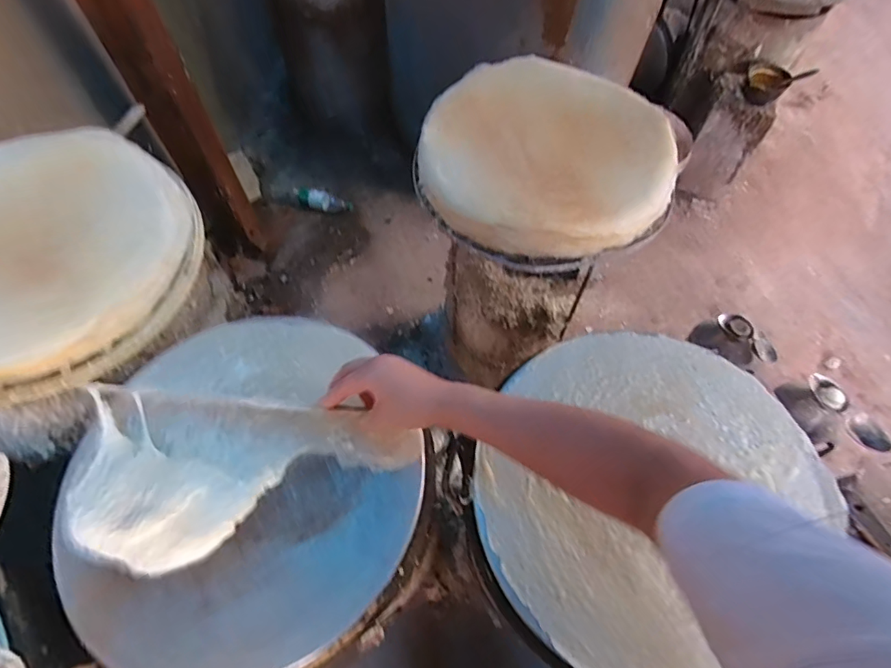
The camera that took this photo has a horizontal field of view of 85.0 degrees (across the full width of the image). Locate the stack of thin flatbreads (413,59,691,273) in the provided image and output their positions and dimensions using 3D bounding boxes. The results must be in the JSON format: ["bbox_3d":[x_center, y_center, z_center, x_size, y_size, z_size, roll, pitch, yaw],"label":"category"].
[{"bbox_3d":[0.149,-0.261,0.726,0.374,0.063,0.352,14,62,8],"label":"stack of thin flatbreads"}]

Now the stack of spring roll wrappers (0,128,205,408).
[{"bbox_3d":[-0.528,-0.108,0.629,0.384,0.084,0.369,-20,63,-11],"label":"stack of spring roll wrappers"}]

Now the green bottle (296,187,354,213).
[{"bbox_3d":[-0.450,-0.477,1.767,0.198,0.076,0.055,18,62,10],"label":"green bottle"}]

